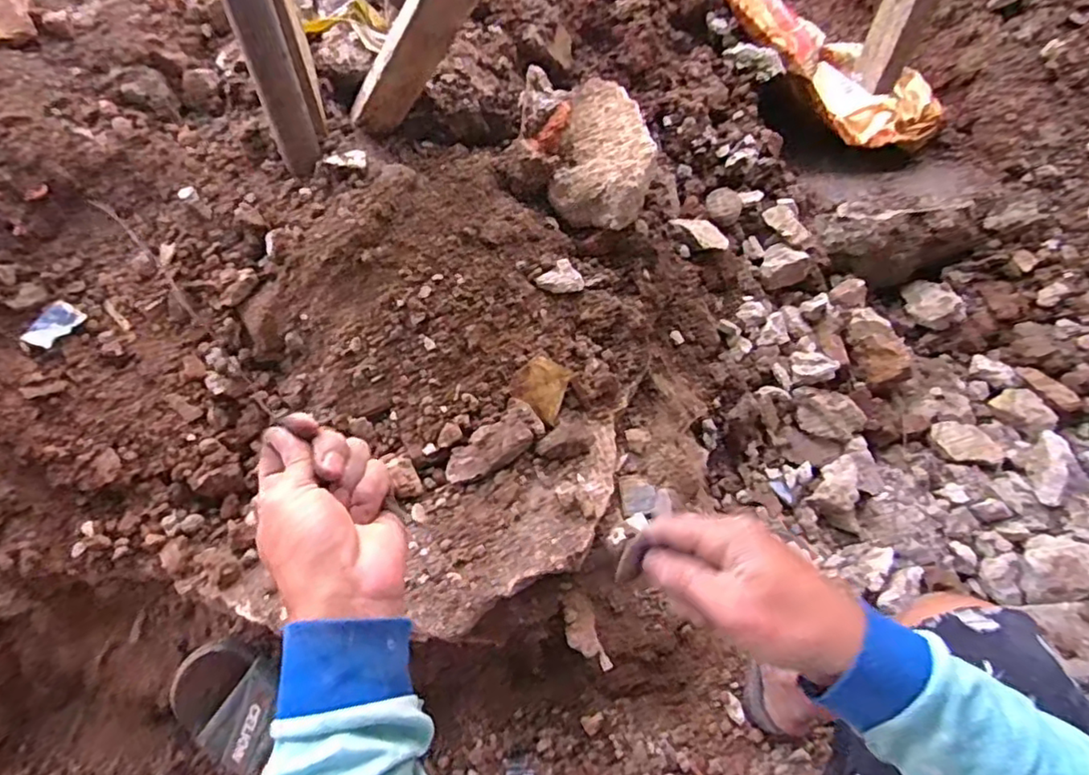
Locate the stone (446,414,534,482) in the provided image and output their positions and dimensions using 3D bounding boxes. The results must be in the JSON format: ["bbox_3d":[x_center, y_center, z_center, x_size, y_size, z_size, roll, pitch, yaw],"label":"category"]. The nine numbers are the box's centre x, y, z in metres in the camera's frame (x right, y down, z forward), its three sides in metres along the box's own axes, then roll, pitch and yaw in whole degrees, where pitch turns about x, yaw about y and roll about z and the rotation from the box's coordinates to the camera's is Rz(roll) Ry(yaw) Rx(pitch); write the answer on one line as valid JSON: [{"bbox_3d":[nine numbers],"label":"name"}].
[{"bbox_3d":[-0.068,0.074,0.751,0.108,0.026,0.048,-24,58,-16],"label":"stone"}]

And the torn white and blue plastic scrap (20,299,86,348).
[{"bbox_3d":[-0.553,-0.070,0.697,0.035,0.004,0.059,38,61,-13],"label":"torn white and blue plastic scrap"}]

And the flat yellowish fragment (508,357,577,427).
[{"bbox_3d":[-0.003,-0.002,0.793,0.074,0.007,0.073,28,80,-22],"label":"flat yellowish fragment"}]

